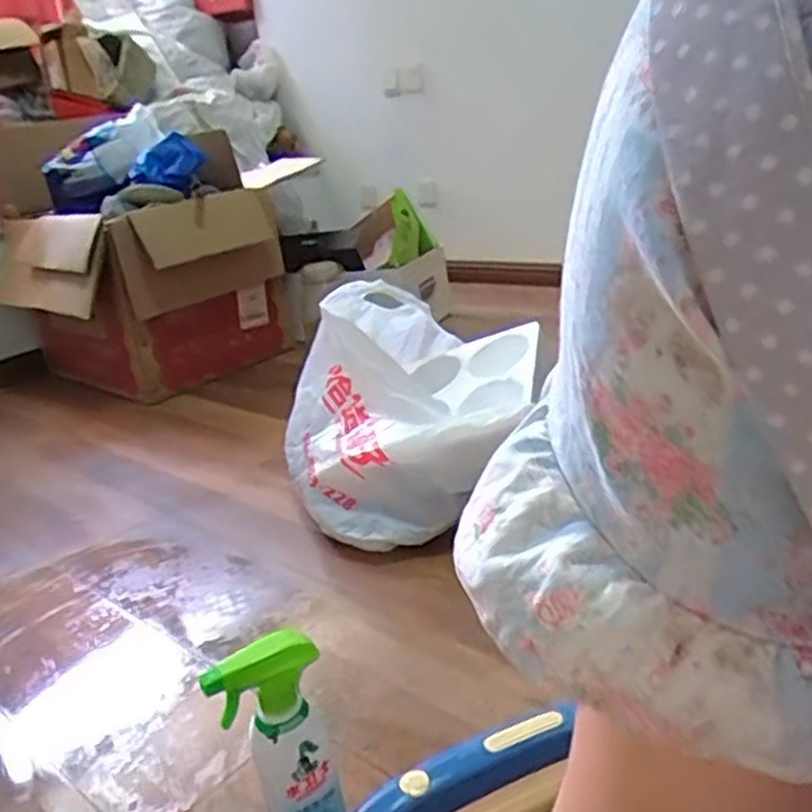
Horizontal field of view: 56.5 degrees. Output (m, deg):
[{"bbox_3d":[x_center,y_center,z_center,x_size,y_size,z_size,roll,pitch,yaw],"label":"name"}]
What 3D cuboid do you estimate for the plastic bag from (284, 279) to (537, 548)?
[{"bbox_3d":[-0.002,-0.001,1.224,0.405,0.303,0.382,-9,23,-5],"label":"plastic bag"}]

